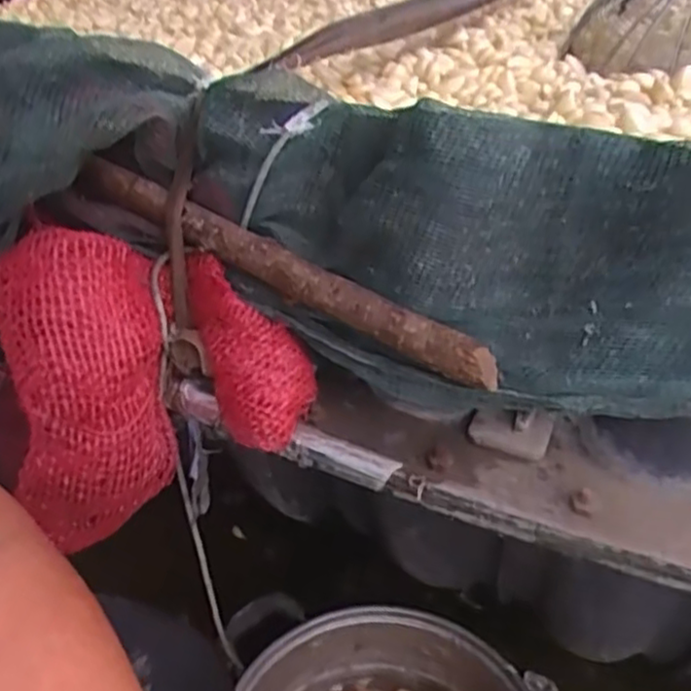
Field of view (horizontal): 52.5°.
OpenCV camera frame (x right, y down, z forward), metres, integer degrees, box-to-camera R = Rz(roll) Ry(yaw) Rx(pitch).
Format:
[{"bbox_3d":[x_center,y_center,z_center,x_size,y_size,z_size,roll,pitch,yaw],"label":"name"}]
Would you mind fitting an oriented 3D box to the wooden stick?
[{"bbox_3d":[-0.043,-0.048,0.413,0.286,0.024,0.018,28,41,18],"label":"wooden stick"}]

